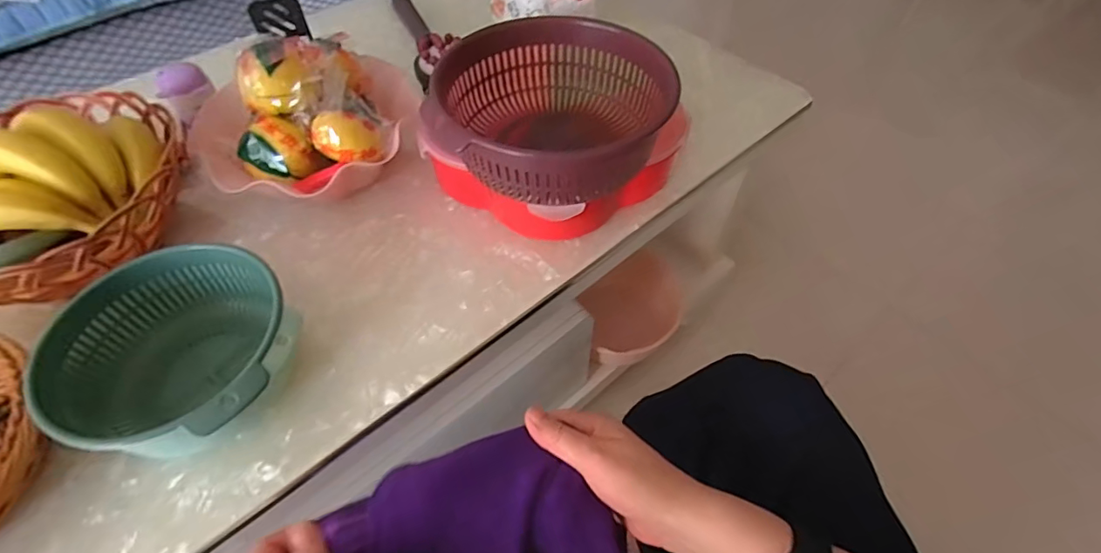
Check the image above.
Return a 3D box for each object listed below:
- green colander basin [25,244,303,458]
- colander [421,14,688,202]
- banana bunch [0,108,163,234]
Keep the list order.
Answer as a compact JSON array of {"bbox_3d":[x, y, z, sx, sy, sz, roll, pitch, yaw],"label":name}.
[{"bbox_3d":[-0.277,0.064,0.391,0.163,0.087,0.141,-8,54,-6],"label":"green colander basin"},{"bbox_3d":[-0.011,-0.151,0.467,0.169,0.109,0.211,35,61,23],"label":"colander"},{"bbox_3d":[-0.422,-0.085,0.421,0.156,0.058,0.098,-16,55,-11],"label":"banana bunch"}]

